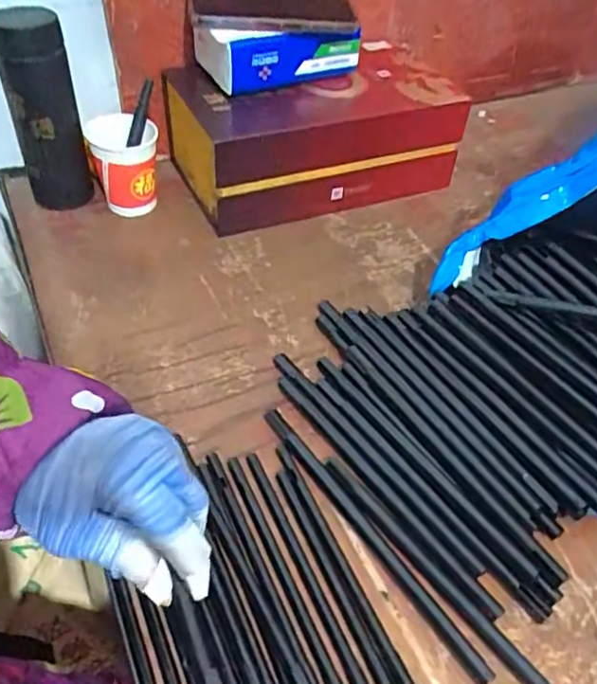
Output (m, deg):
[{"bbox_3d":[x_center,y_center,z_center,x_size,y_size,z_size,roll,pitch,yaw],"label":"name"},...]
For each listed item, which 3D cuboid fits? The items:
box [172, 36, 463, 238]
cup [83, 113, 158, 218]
[{"bbox_3d":[0.018,-0.236,0.691,0.305,0.121,0.157,-15,48,-20],"label":"box"},{"bbox_3d":[-0.182,-0.179,0.634,0.068,0.093,0.070,-11,47,-16],"label":"cup"}]

